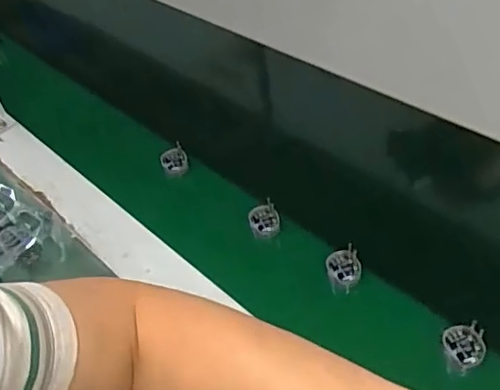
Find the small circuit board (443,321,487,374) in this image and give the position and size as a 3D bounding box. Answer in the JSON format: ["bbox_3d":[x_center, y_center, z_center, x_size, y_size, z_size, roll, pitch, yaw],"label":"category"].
[{"bbox_3d":[0.151,0.104,0.405,0.031,0.004,0.028,-30,59,-14],"label":"small circuit board"}]

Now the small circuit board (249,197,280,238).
[{"bbox_3d":[0.013,0.023,0.518,0.027,0.006,0.030,-26,73,-2],"label":"small circuit board"}]

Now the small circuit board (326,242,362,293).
[{"bbox_3d":[0.076,0.060,0.466,0.027,0.008,0.034,-14,58,2],"label":"small circuit board"}]

